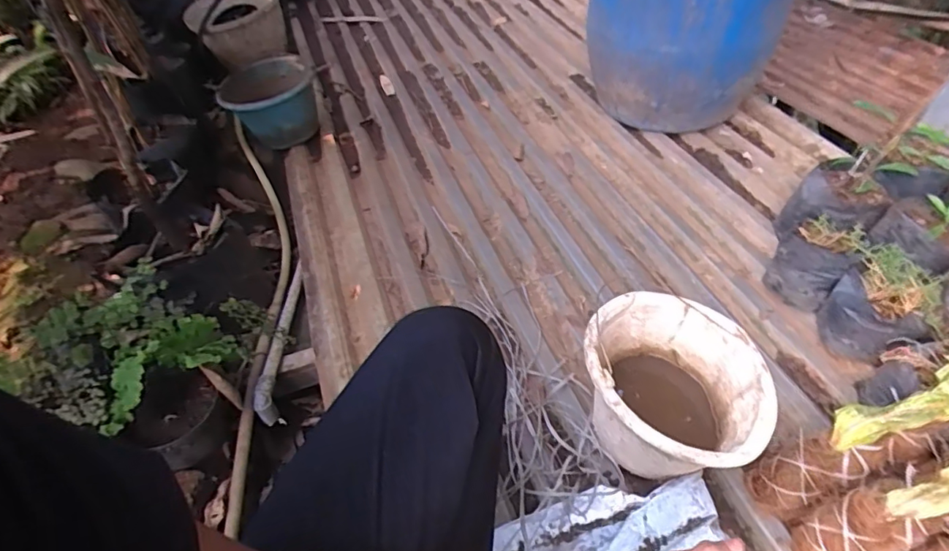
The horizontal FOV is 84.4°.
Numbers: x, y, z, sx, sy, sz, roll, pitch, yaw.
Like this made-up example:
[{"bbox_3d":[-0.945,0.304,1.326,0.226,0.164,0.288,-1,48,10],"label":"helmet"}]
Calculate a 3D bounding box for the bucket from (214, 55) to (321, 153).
[{"bbox_3d":[-0.536,-0.457,1.389,0.238,0.151,0.251,-24,50,-13],"label":"bucket"}]

